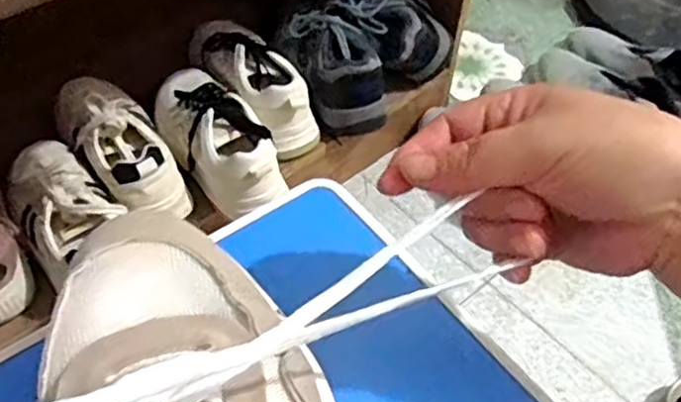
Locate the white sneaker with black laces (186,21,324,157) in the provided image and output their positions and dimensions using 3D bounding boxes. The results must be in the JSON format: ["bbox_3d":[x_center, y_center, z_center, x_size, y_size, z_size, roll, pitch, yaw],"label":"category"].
[{"bbox_3d":[-0.116,-0.164,0.875,0.084,0.086,0.228,-25,57,-21],"label":"white sneaker with black laces"}]

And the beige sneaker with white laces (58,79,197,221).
[{"bbox_3d":[-0.259,-0.079,0.782,0.085,0.082,0.226,-27,57,-22],"label":"beige sneaker with white laces"}]

